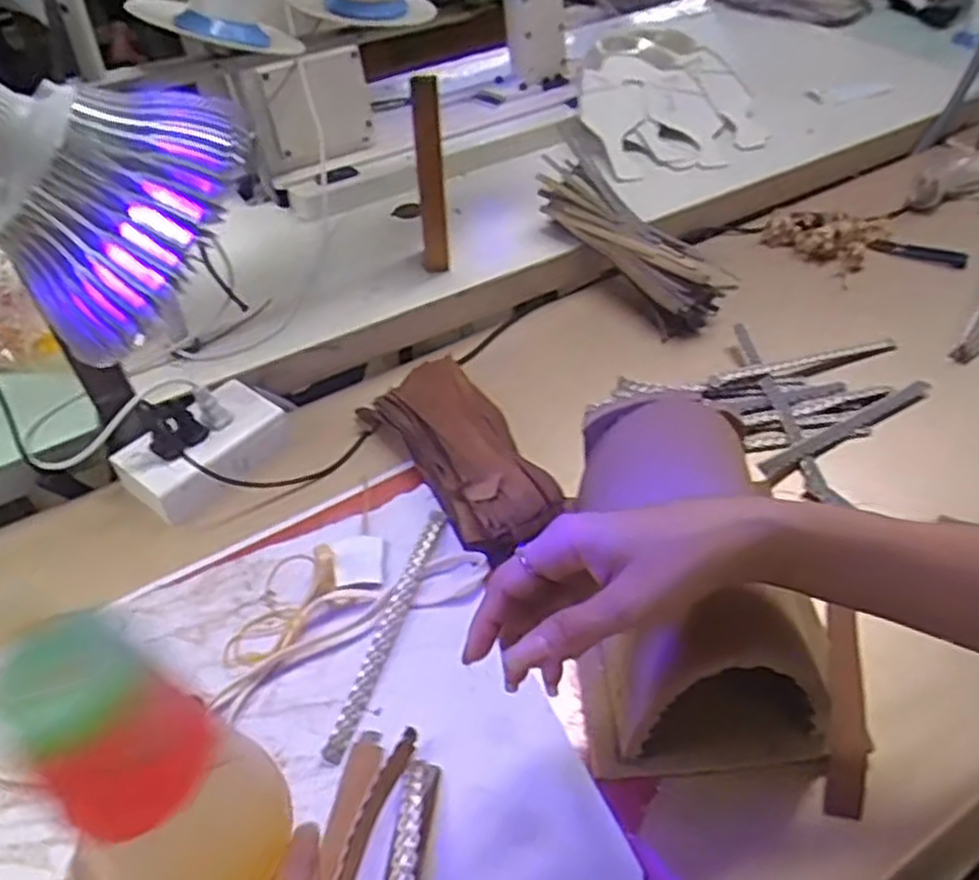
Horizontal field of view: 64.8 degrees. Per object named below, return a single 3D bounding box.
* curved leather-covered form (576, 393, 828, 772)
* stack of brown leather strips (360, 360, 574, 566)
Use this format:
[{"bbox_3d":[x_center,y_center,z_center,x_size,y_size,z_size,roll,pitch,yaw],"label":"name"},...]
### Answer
[{"bbox_3d":[0.122,0.077,0.482,0.135,0.119,0.212,-4,46,0],"label":"curved leather-covered form"},{"bbox_3d":[-0.020,0.007,0.605,0.092,0.049,0.202,-25,49,-19],"label":"stack of brown leather strips"}]

